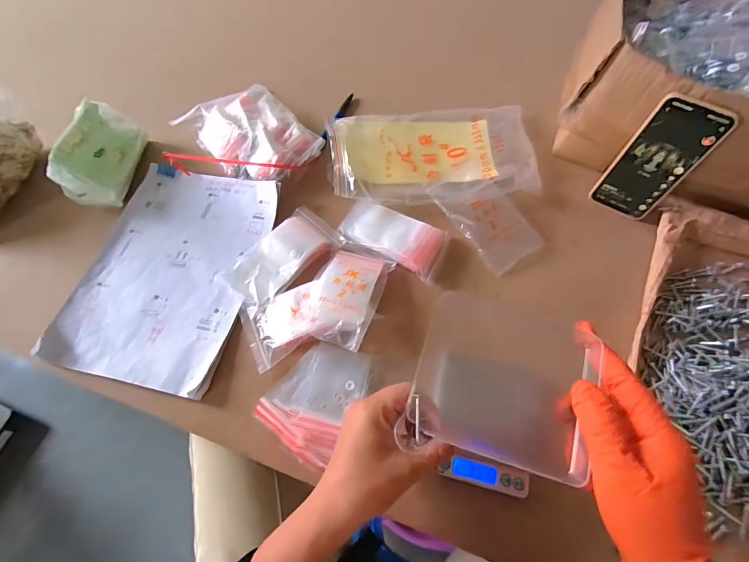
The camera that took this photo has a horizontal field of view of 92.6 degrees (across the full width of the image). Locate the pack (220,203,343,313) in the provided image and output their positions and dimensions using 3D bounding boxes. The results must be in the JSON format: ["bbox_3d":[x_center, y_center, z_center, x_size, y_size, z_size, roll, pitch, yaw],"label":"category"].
[{"bbox_3d":[-0.122,-0.034,0.464,0.149,0.016,0.082,-40,71,-17],"label":"pack"}]

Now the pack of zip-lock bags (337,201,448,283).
[{"bbox_3d":[0.023,-0.062,0.475,0.139,0.022,0.077,23,67,11],"label":"pack of zip-lock bags"}]

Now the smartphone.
[{"bbox_3d":[0.354,-0.150,0.455,0.077,0.157,0.012,32,59,15],"label":"smartphone"}]

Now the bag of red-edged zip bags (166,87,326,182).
[{"bbox_3d":[-0.182,-0.225,0.535,0.146,0.038,0.194,-39,71,-17],"label":"bag of red-edged zip bags"}]

